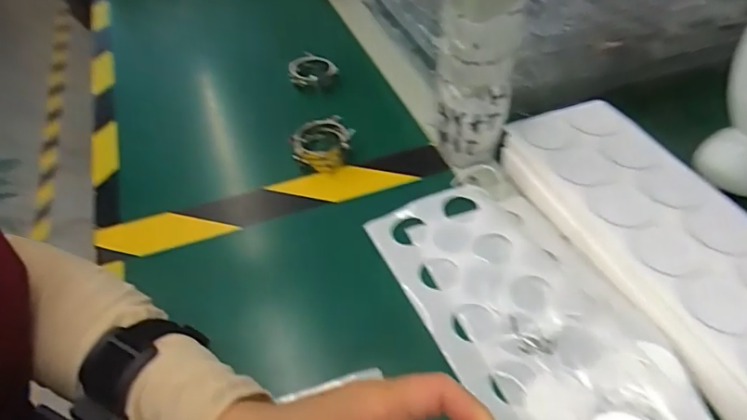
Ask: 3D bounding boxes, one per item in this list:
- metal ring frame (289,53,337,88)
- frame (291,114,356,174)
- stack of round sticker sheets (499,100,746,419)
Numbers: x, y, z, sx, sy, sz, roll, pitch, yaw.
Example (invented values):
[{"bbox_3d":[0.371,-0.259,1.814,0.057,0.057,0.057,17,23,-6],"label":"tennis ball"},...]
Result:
[{"bbox_3d":[-0.065,-0.150,0.571,0.053,0.015,0.053,0,46,1],"label":"metal ring frame"},{"bbox_3d":[-0.048,-0.059,0.481,0.049,0.024,0.051,7,47,8],"label":"frame"},{"bbox_3d":[0.213,0.028,0.376,0.119,0.030,0.305,-18,48,-15],"label":"stack of round sticker sheets"}]

